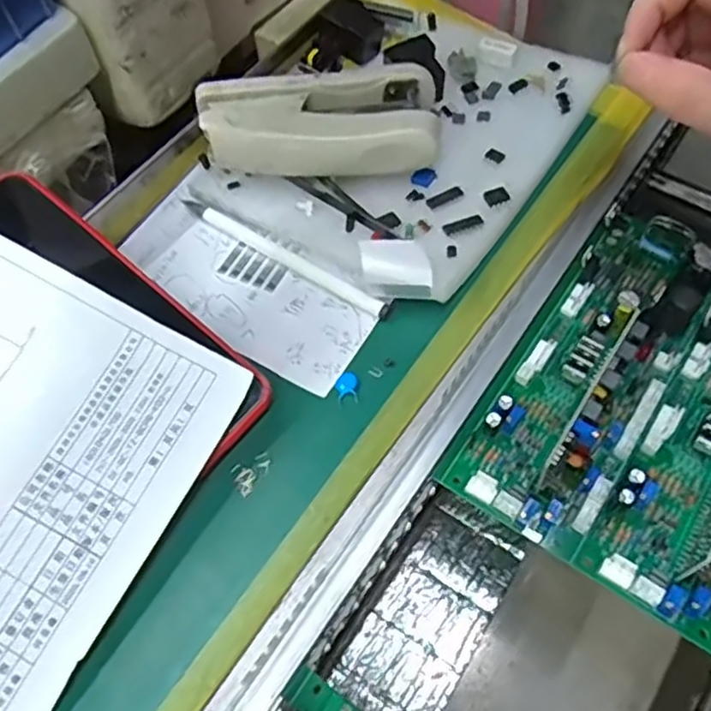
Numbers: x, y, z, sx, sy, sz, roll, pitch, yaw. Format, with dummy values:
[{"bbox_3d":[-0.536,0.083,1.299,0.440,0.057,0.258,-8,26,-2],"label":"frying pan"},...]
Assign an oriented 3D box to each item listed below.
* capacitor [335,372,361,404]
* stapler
[{"bbox_3d":[-0.003,0.014,0.299,0.010,0.004,0.015,0,57,-2],"label":"capacitor"},{"bbox_3d":[-0.018,-0.113,0.339,0.114,0.032,0.052,-1,57,-3],"label":"stapler"}]

